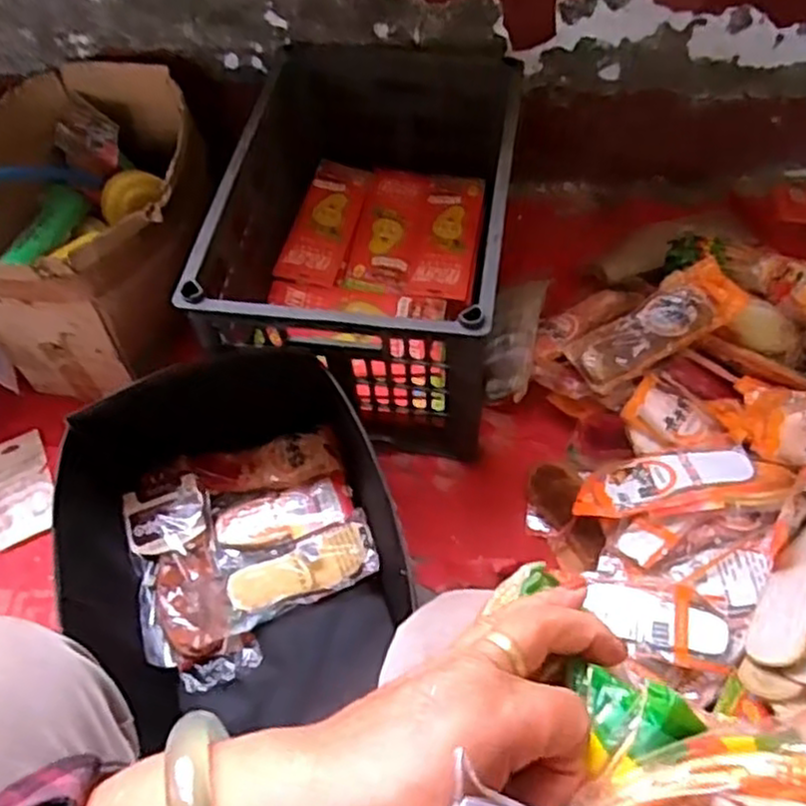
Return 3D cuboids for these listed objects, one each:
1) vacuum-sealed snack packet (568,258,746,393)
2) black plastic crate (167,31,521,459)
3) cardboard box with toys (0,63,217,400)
[{"bbox_3d":[0.323,-0.102,0.941,0.221,0.030,0.088,-32,60,-1],"label":"vacuum-sealed snack packet"},{"bbox_3d":[-0.030,-0.240,0.990,0.326,0.250,0.523,6,57,7],"label":"black plastic crate"},{"bbox_3d":[-0.409,-0.241,1.008,0.275,0.249,0.395,3,57,5],"label":"cardboard box with toys"}]

